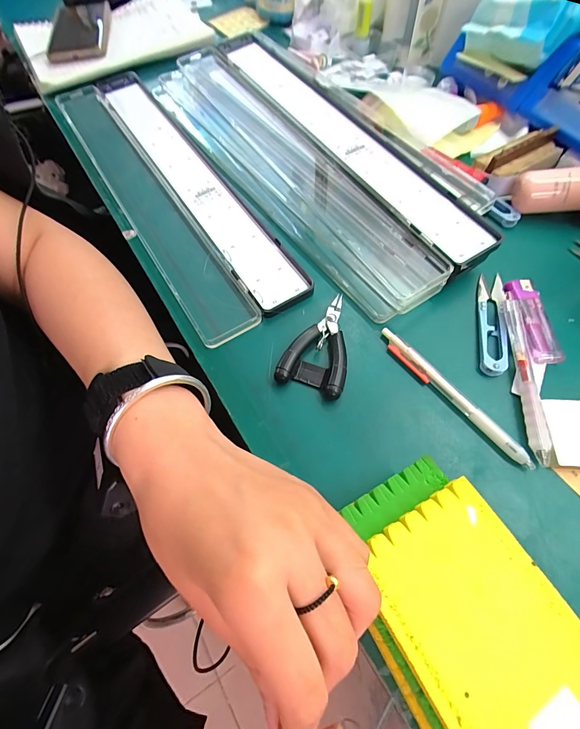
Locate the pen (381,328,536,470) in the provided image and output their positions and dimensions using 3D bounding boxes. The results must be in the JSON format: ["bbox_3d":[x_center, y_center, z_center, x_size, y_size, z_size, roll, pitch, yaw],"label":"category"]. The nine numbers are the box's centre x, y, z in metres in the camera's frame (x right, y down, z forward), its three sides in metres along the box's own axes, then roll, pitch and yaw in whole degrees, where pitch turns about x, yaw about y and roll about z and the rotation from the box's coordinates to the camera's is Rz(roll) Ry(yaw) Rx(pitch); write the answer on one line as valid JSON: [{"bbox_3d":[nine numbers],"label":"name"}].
[{"bbox_3d":[0.123,0.021,0.265,0.012,0.010,0.139,-37,68,-14],"label":"pen"}]

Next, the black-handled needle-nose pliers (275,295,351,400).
[{"bbox_3d":[0.028,-0.020,0.286,0.052,0.013,0.092,17,66,11],"label":"black-handled needle-nose pliers"}]

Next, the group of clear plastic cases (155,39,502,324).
[{"bbox_3d":[0.008,-0.227,0.373,0.147,0.038,0.434,-32,67,-12],"label":"group of clear plastic cases"}]

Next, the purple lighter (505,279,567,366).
[{"bbox_3d":[0.205,-0.038,0.291,0.025,0.008,0.079,-6,64,0],"label":"purple lighter"}]

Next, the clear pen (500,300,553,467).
[{"bbox_3d":[0.181,0.008,0.266,0.012,0.010,0.132,3,65,4],"label":"clear pen"}]

